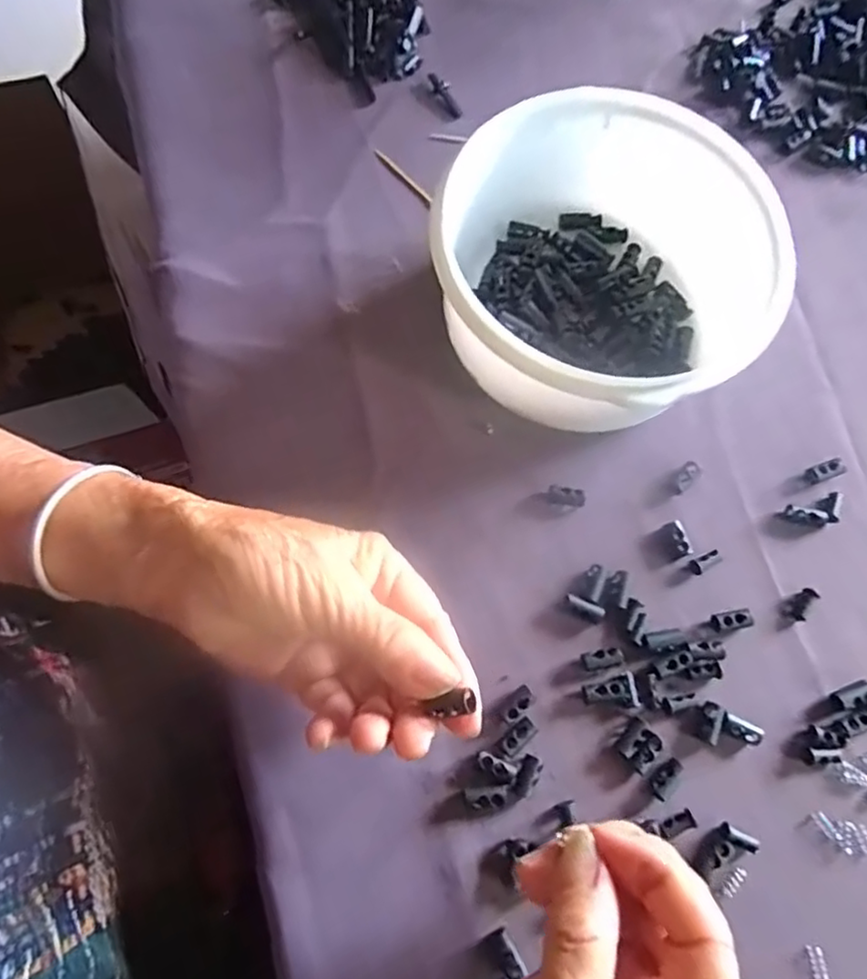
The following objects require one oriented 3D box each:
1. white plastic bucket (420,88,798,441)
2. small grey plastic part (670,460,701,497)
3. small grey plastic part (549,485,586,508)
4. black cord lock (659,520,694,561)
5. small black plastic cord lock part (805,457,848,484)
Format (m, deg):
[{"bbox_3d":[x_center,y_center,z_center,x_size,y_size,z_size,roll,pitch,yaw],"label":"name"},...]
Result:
[{"bbox_3d":[0.079,-0.105,0.321,0.143,0.074,0.157,1,73,-2],"label":"white plastic bucket"},{"bbox_3d":[0.131,-0.006,0.330,0.010,0.004,0.020,43,77,10],"label":"small grey plastic part"},{"bbox_3d":[0.068,0.003,0.325,0.019,0.008,0.009,11,73,1],"label":"small grey plastic part"},{"bbox_3d":[0.122,0.025,0.320,0.011,0.006,0.018,-18,75,-7],"label":"black cord lock"},{"bbox_3d":[0.208,-0.010,0.335,0.022,0.008,0.009,-18,75,-7],"label":"small black plastic cord lock part"}]

